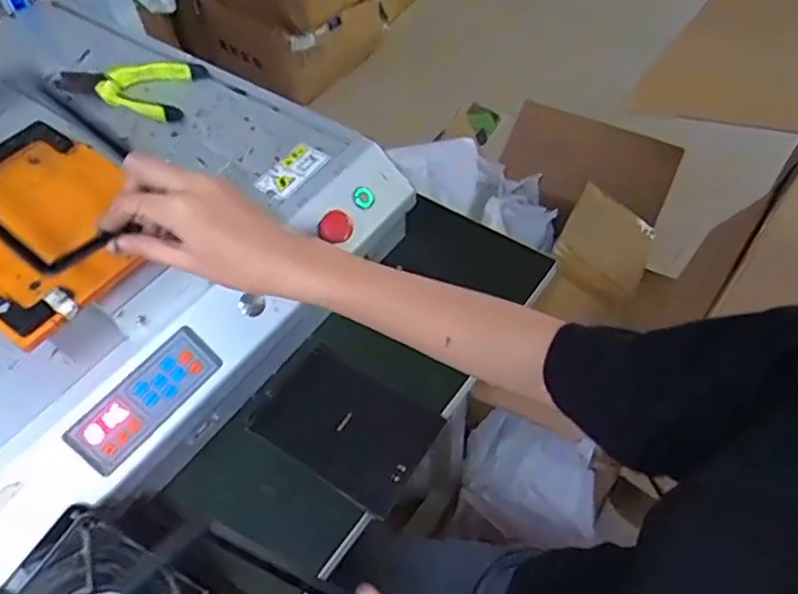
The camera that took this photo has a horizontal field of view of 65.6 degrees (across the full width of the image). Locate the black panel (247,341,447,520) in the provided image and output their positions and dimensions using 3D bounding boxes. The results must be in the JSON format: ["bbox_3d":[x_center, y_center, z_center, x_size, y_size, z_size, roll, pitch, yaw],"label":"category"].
[{"bbox_3d":[-0.046,0.111,0.544,0.141,0.013,0.100,30,65,13],"label":"black panel"}]

